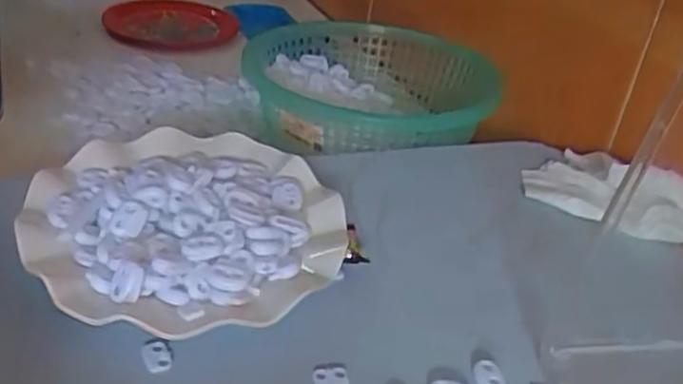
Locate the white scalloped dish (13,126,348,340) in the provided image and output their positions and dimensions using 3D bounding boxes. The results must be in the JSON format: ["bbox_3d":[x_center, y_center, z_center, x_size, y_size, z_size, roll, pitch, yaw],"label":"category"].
[{"bbox_3d":[-0.091,0.025,0.428,0.174,0.045,0.178,5,31,-3],"label":"white scalloped dish"}]

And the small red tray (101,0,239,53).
[{"bbox_3d":[-0.217,-0.217,0.951,0.189,0.030,0.174,-17,39,-34],"label":"small red tray"}]

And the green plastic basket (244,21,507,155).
[{"bbox_3d":[0.031,-0.100,0.699,0.220,0.070,0.283,11,31,7],"label":"green plastic basket"}]

